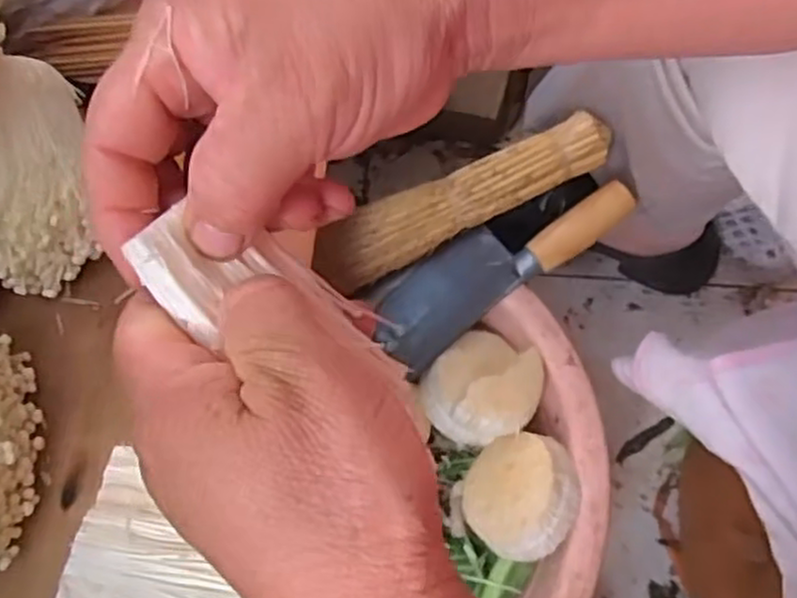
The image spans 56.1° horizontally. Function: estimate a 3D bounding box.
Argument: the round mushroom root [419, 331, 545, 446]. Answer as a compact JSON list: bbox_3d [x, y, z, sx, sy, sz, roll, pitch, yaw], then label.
[{"bbox_3d":[0.062,0.062,0.546,0.078,0.051,0.086,38,75,12],"label":"round mushroom root"}]

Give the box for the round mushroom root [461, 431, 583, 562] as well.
[{"bbox_3d":[0.086,0.141,0.537,0.079,0.027,0.083,-24,49,30],"label":"round mushroom root"}]

